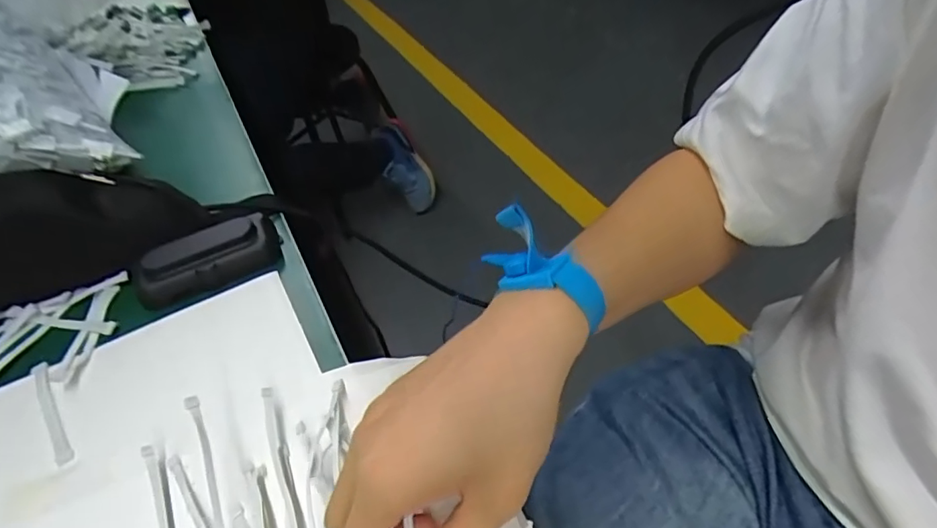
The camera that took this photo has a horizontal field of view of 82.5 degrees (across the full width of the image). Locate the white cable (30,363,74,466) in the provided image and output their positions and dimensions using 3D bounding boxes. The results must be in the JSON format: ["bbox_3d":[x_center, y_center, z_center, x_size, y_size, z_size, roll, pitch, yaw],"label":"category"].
[{"bbox_3d":[-0.272,0.095,0.346,0.010,0.005,0.089,-33,51,-21],"label":"white cable"}]

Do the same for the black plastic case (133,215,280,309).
[{"bbox_3d":[-0.201,-0.005,0.410,0.104,0.037,0.048,-25,49,-14],"label":"black plastic case"}]

